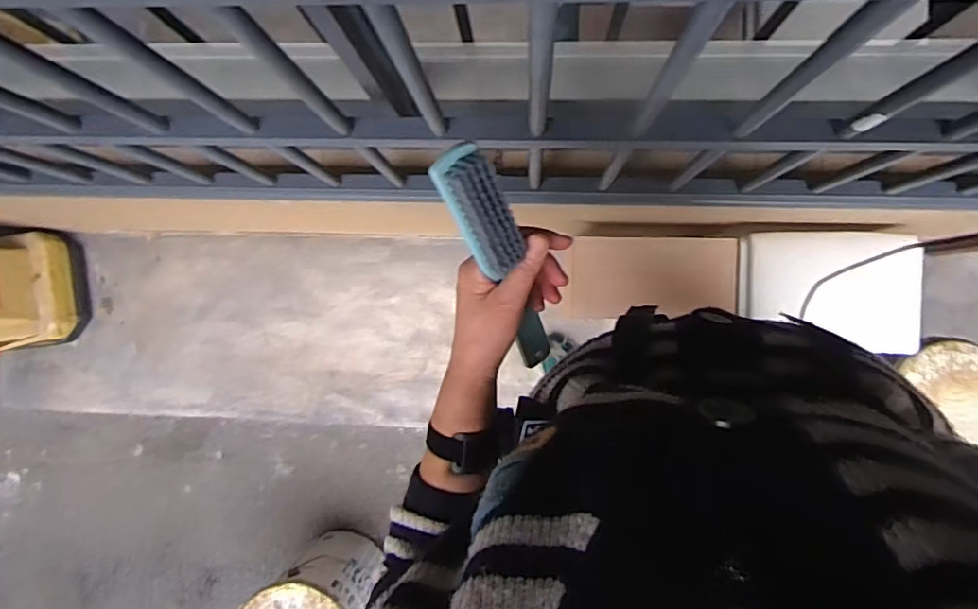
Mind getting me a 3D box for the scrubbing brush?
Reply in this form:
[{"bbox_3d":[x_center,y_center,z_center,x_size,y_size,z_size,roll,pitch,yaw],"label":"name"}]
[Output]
[{"bbox_3d":[0.016,-0.020,0.446,0.039,0.245,0.034,-20,52,4],"label":"scrubbing brush"}]

